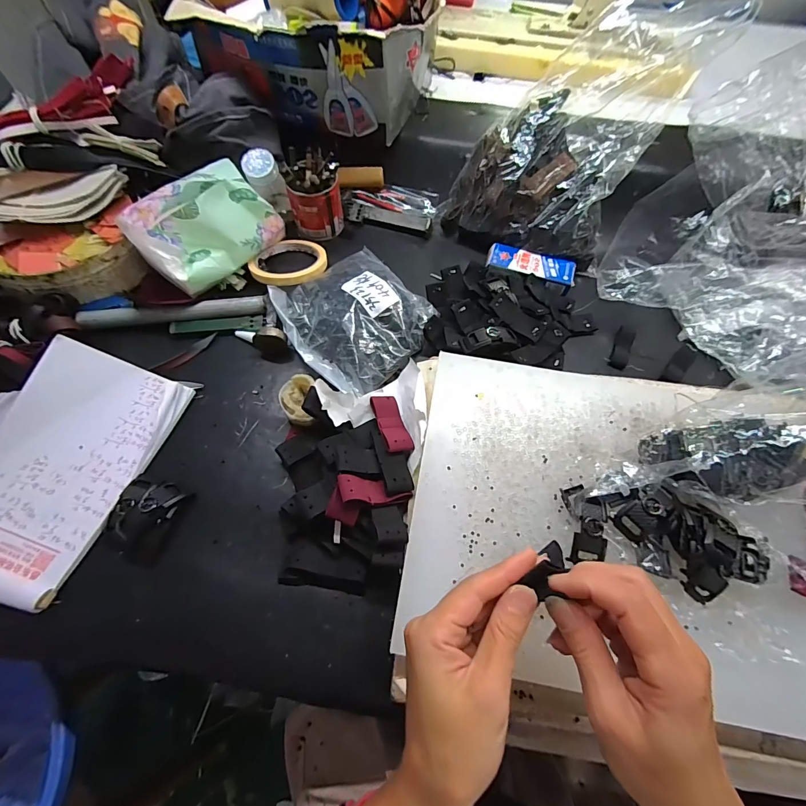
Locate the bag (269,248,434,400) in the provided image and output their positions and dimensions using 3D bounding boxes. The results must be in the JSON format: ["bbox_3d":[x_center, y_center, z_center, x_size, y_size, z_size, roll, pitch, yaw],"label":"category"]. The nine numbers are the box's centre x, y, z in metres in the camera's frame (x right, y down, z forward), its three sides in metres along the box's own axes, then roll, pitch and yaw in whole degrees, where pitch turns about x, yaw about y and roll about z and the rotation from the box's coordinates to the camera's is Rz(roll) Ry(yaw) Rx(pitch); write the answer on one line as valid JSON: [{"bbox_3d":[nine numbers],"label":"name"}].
[{"bbox_3d":[-0.052,-0.105,0.422,0.148,0.027,0.164,-34,69,-17],"label":"bag"}]

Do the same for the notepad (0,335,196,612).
[{"bbox_3d":[-0.319,0.053,0.346,0.147,0.058,0.216,17,61,5],"label":"notepad"}]

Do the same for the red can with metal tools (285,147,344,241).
[{"bbox_3d":[-0.112,-0.262,0.479,0.062,0.092,0.060,0,63,-1],"label":"red can with metal tools"}]

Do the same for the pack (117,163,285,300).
[{"bbox_3d":[-0.221,-0.202,0.438,0.082,0.083,0.152,39,69,17],"label":"pack"}]

